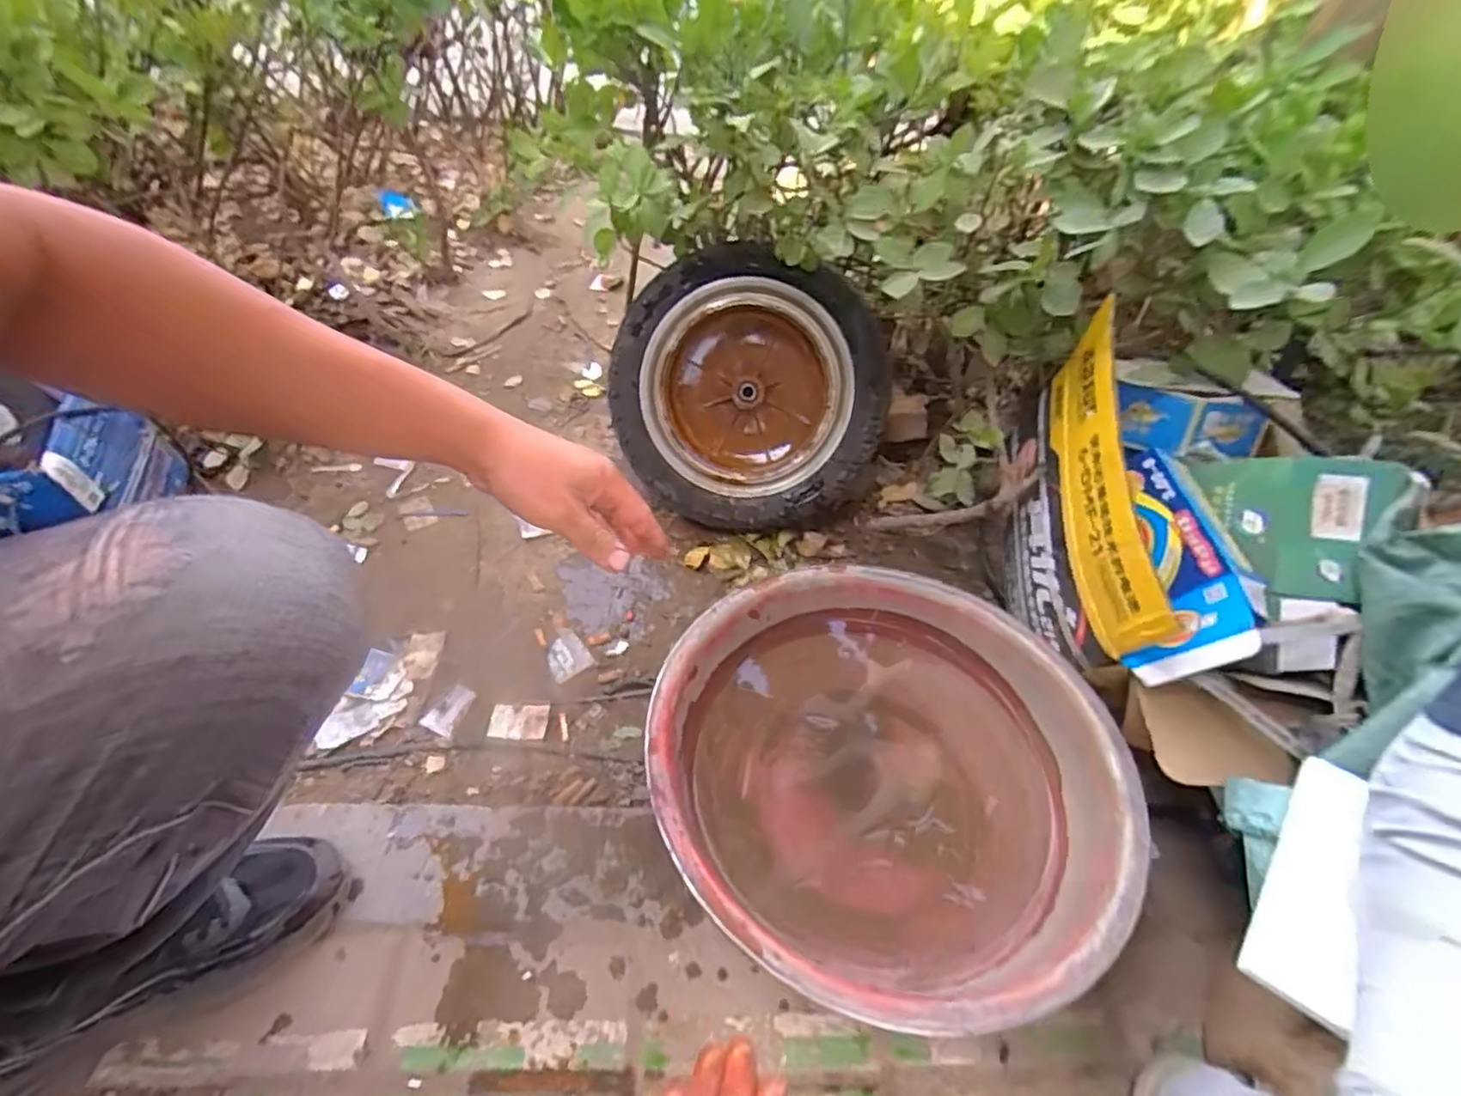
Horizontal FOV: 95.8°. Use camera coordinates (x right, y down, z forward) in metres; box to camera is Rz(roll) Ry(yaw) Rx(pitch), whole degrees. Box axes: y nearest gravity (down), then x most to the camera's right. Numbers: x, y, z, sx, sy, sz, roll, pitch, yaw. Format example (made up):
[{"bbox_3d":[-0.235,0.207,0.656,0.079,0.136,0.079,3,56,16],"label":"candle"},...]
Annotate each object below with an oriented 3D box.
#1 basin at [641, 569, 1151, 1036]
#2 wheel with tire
[{"bbox_3d":[0.133,0.208,0.604,0.399,0.148,0.384,3,51,-4],"label":"basin"},{"bbox_3d":[0.020,-0.191,0.844,0.333,0.327,0.077,14,11,5],"label":"wheel with tire"}]

